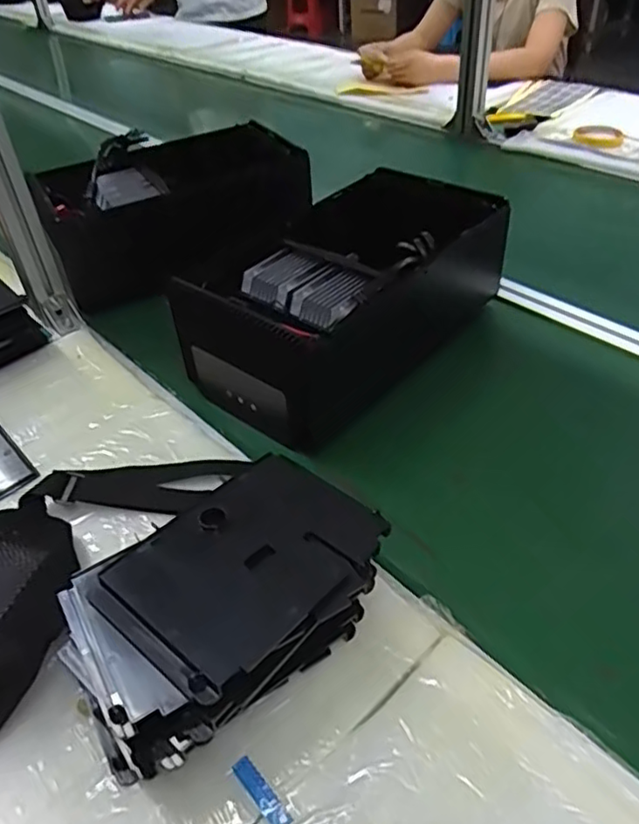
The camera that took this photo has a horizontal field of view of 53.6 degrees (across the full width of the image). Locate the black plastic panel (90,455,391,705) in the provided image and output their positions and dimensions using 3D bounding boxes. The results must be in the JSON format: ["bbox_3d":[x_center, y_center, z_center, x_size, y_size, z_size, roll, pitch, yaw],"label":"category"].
[{"bbox_3d":[-0.050,0.101,0.433,0.124,0.016,0.169,29,52,32],"label":"black plastic panel"}]

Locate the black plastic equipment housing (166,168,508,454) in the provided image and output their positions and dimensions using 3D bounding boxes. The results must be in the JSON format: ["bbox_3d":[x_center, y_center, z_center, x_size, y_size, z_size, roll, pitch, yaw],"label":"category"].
[{"bbox_3d":[0.029,-0.137,0.704,0.196,0.134,0.349,31,53,31],"label":"black plastic equipment housing"}]

